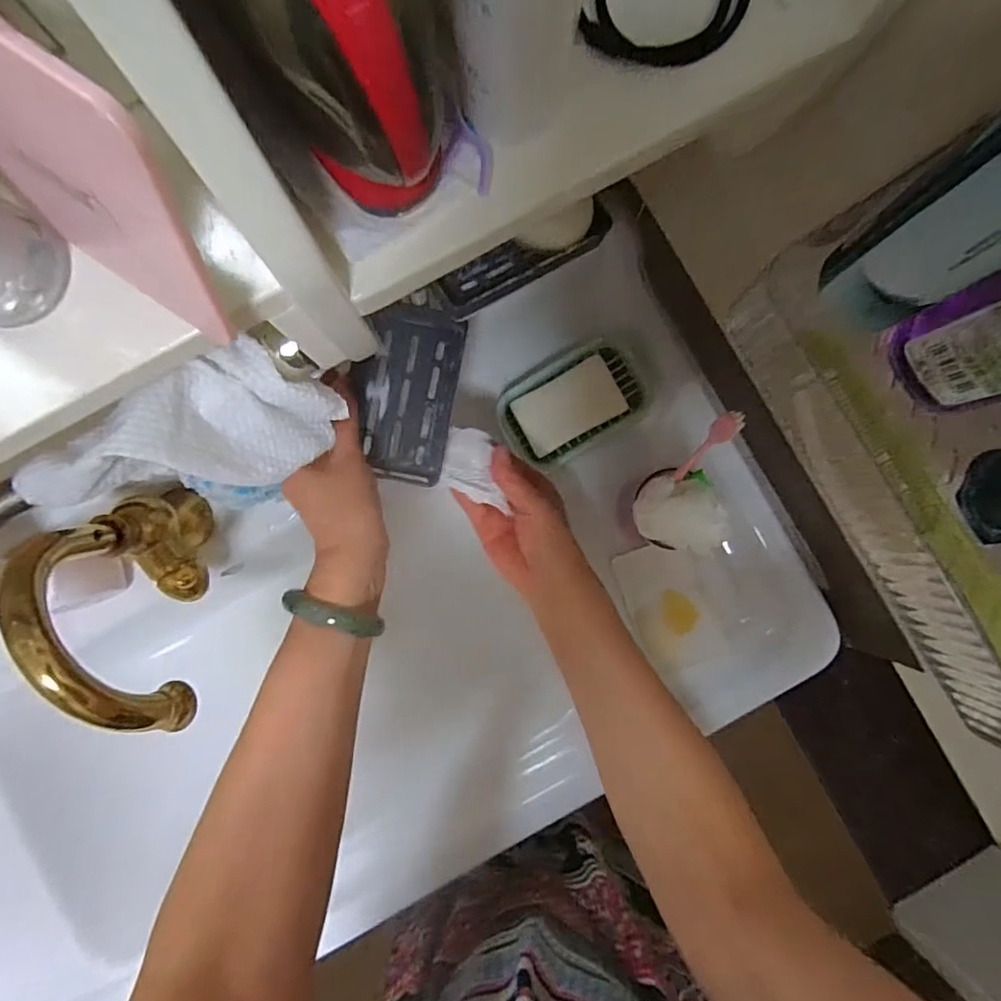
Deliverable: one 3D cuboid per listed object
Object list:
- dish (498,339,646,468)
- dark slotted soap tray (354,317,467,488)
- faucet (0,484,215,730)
[{"bbox_3d":[0.067,-0.092,0.530,0.129,0.027,0.084,-30,89,-2],"label":"dish"},{"bbox_3d":[-0.071,-0.076,0.422,0.073,0.009,0.120,9,88,-1],"label":"dark slotted soap tray"},{"bbox_3d":[-0.275,0.078,0.435,0.043,0.211,0.184,-23,89,-2],"label":"faucet"}]

